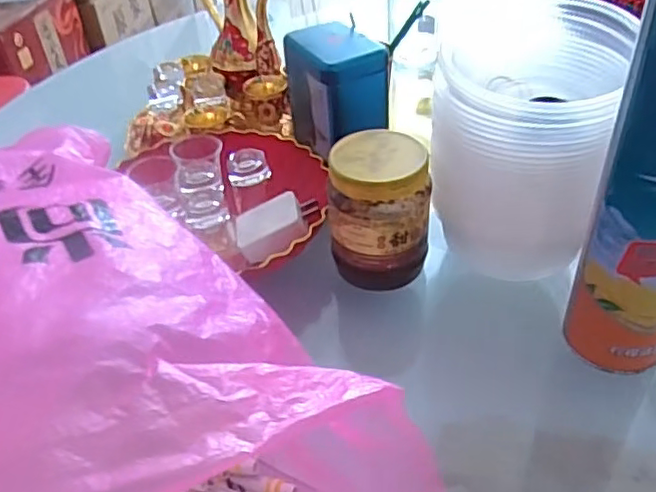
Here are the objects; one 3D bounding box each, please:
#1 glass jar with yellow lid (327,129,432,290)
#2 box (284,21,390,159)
[{"bbox_3d":[0.039,-0.024,0.465,0.070,0.104,0.072,0,40,6],"label":"glass jar with yellow lid"},{"bbox_3d":[0.006,-0.131,0.539,0.070,0.099,0.087,-20,42,-18],"label":"box"}]

